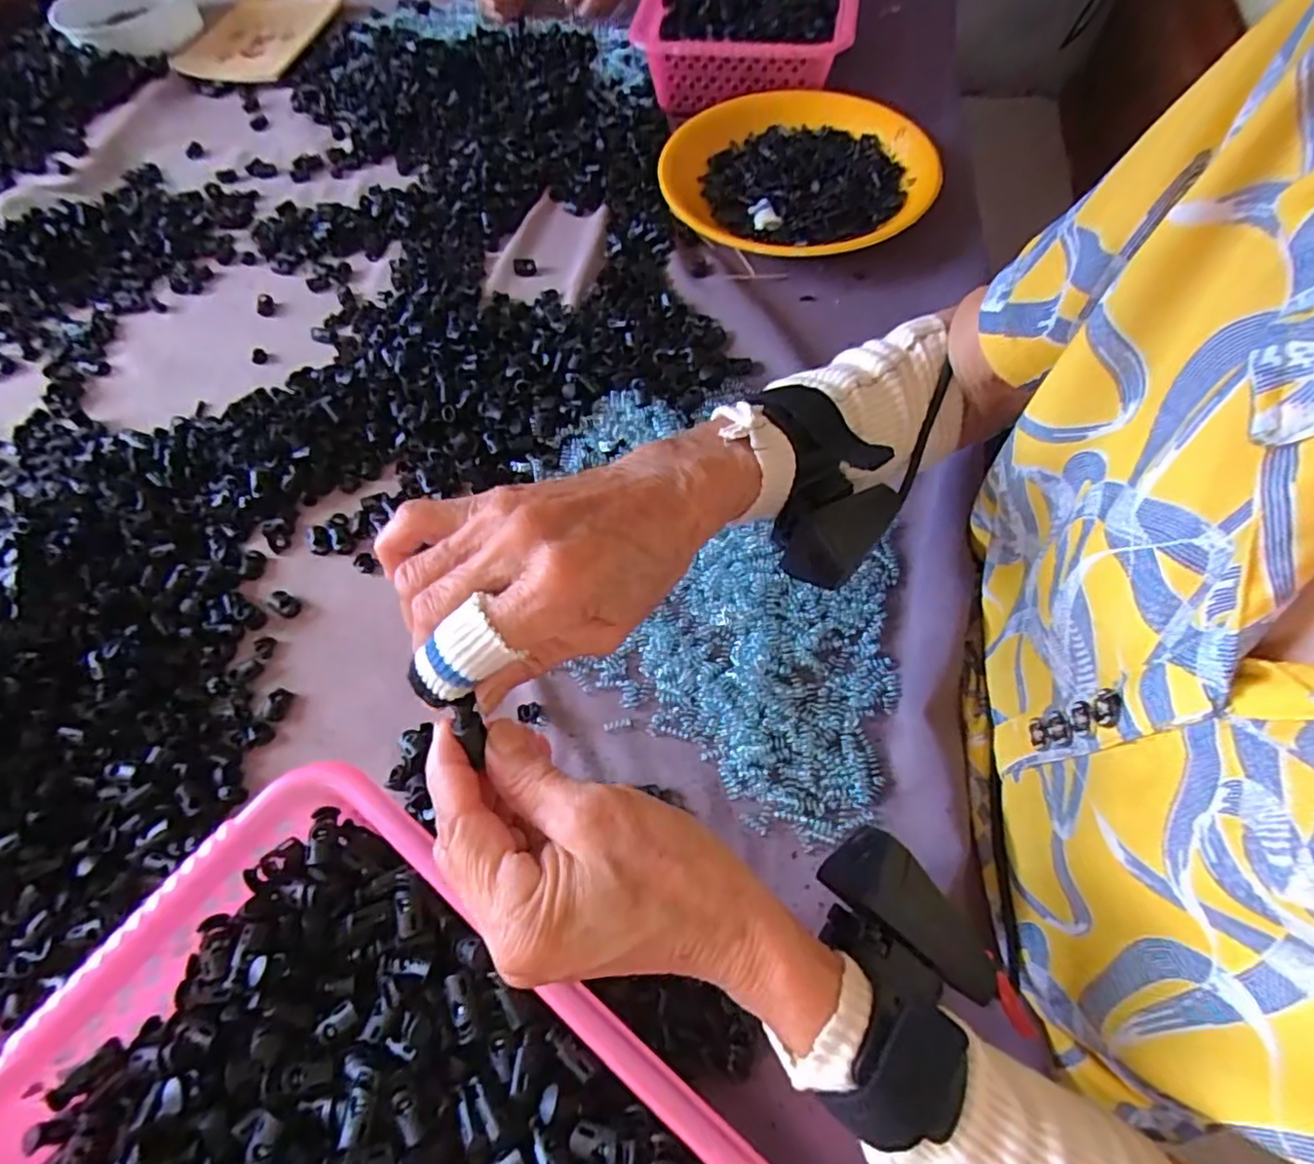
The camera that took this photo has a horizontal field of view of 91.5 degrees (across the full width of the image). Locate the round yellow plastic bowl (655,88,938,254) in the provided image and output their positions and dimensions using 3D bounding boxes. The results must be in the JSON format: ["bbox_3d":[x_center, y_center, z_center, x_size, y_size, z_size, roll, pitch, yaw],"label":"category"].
[{"bbox_3d":[0.130,-0.378,0.593,0.243,0.036,0.232,-2,62,3],"label":"round yellow plastic bowl"}]

